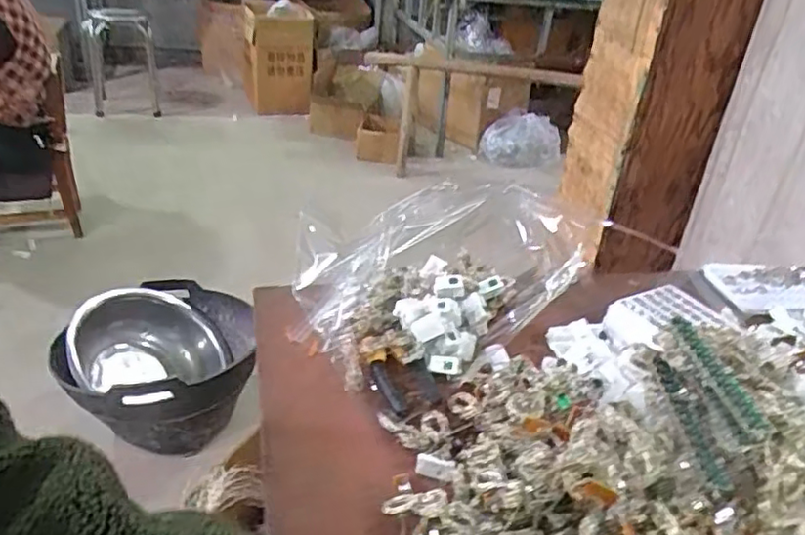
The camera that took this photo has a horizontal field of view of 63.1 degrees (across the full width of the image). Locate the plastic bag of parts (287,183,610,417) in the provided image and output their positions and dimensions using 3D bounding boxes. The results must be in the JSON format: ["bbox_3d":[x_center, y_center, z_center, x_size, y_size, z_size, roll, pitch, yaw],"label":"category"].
[{"bbox_3d":[0.038,0.015,0.621,0.171,0.087,0.286,20,32,24],"label":"plastic bag of parts"}]

